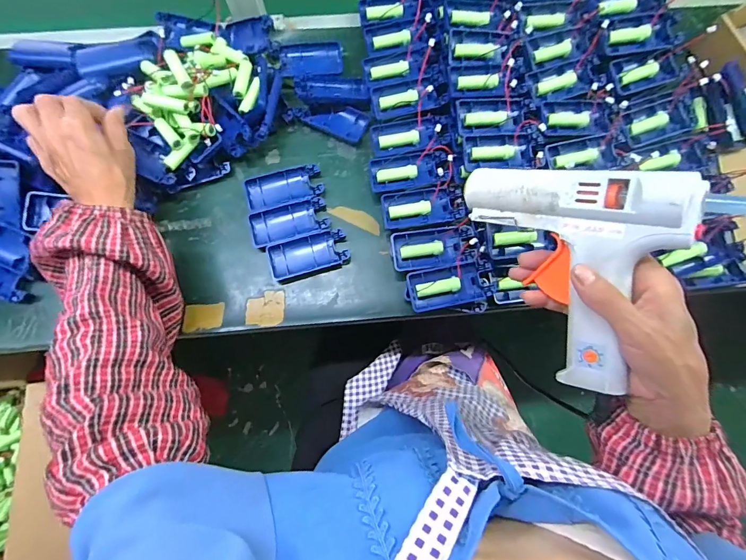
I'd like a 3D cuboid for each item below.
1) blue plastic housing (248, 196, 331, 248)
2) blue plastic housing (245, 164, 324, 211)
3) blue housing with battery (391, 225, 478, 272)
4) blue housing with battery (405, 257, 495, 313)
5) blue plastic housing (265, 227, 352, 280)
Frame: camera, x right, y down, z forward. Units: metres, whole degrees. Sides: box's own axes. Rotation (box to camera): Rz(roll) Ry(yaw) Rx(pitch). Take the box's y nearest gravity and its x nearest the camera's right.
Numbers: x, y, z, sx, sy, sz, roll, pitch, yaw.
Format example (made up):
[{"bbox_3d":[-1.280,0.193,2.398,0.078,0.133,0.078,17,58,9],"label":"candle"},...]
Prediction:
[{"bbox_3d":[-0.100,-0.070,0.466,0.093,0.013,0.043,-16,78,-5],"label":"blue plastic housing"},{"bbox_3d":[-0.108,-0.113,0.476,0.090,0.012,0.047,-13,78,-4],"label":"blue plastic housing"},{"bbox_3d":[0.069,-0.034,0.446,0.093,0.032,0.044,-5,77,-2],"label":"blue housing with battery"},{"bbox_3d":[0.085,0.007,0.440,0.098,0.035,0.048,-10,77,-4],"label":"blue housing with battery"},{"bbox_3d":[-0.076,-0.030,0.459,0.091,0.013,0.045,-14,78,-4],"label":"blue plastic housing"}]

